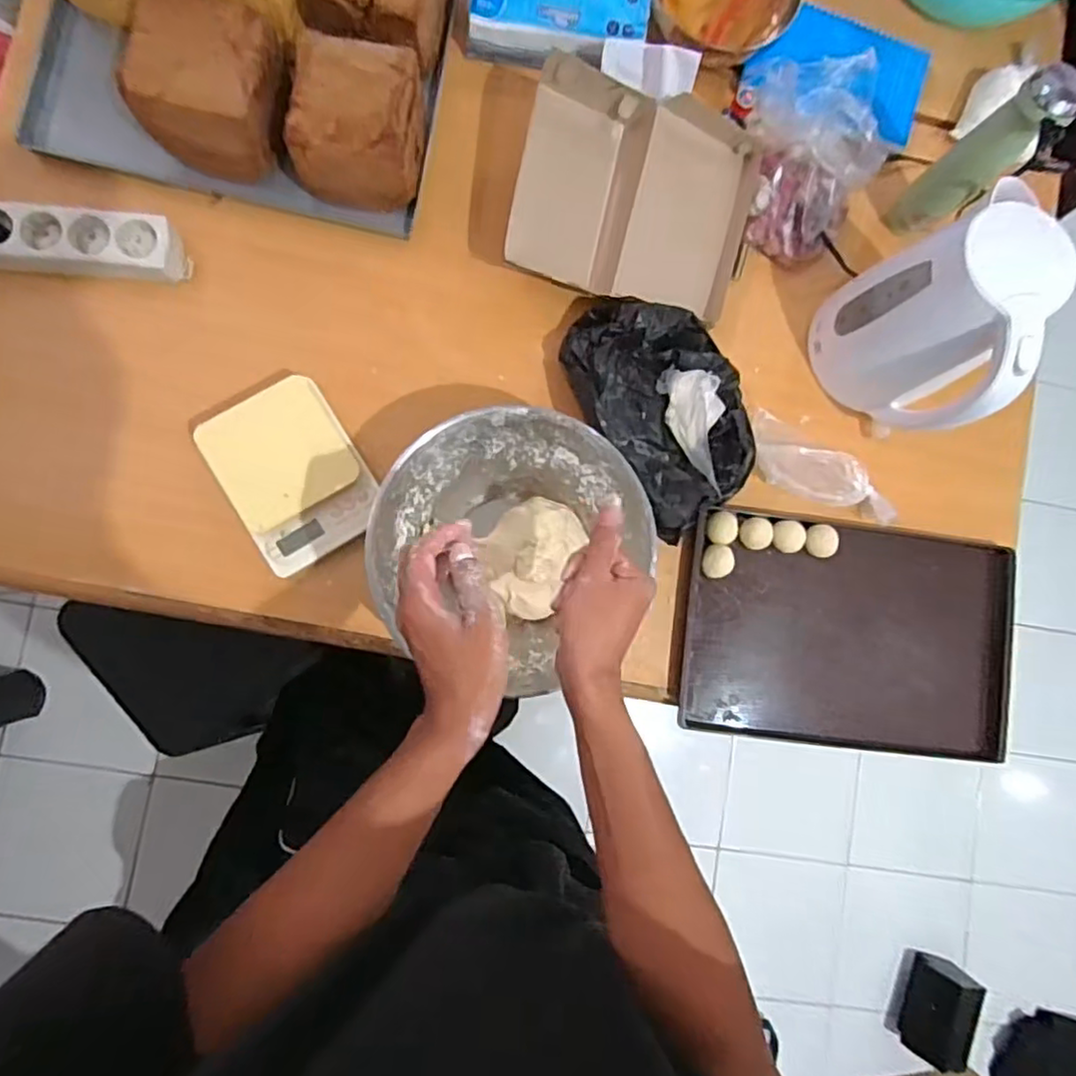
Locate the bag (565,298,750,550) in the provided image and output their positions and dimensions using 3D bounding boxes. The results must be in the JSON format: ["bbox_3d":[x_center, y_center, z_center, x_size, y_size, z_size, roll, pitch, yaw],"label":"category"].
[{"bbox_3d":[0.141,-0.142,0.673,0.176,0.099,0.257,-25,89,-7],"label":"bag"}]

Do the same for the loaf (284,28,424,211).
[{"bbox_3d":[-0.180,-0.401,0.655,0.117,0.105,0.129,7,86,-6],"label":"loaf"}]

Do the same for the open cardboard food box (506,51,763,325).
[{"bbox_3d":[0.105,-0.364,0.695,0.253,0.078,0.206,12,85,-5],"label":"open cardboard food box"}]

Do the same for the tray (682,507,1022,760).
[{"bbox_3d":[0.347,0.110,0.712,0.379,0.039,0.243,9,86,-5],"label":"tray"}]

